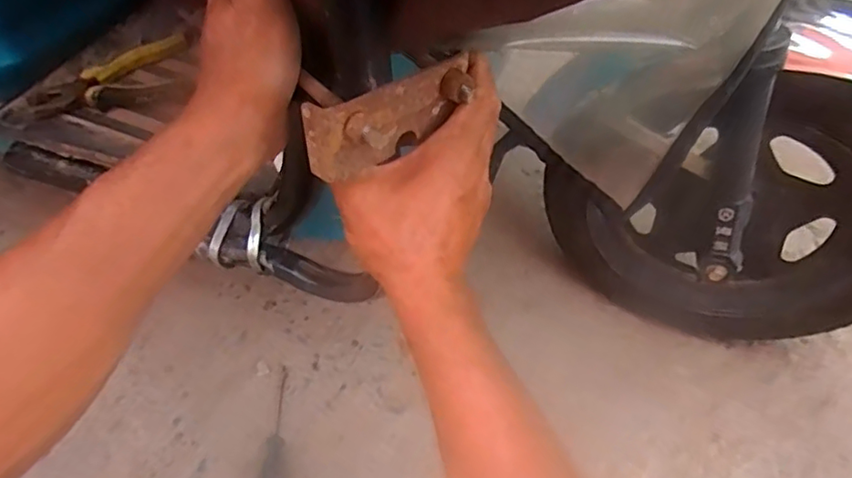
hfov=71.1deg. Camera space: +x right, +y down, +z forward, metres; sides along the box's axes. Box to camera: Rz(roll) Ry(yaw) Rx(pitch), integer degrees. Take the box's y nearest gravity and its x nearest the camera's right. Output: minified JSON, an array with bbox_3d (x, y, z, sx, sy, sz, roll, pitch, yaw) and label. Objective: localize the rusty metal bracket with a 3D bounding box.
[{"bbox_3d":[-0.016,-0.066,0.334,0.102,0.048,0.024,-30,59,-22],"label":"rusty metal bracket"}]

